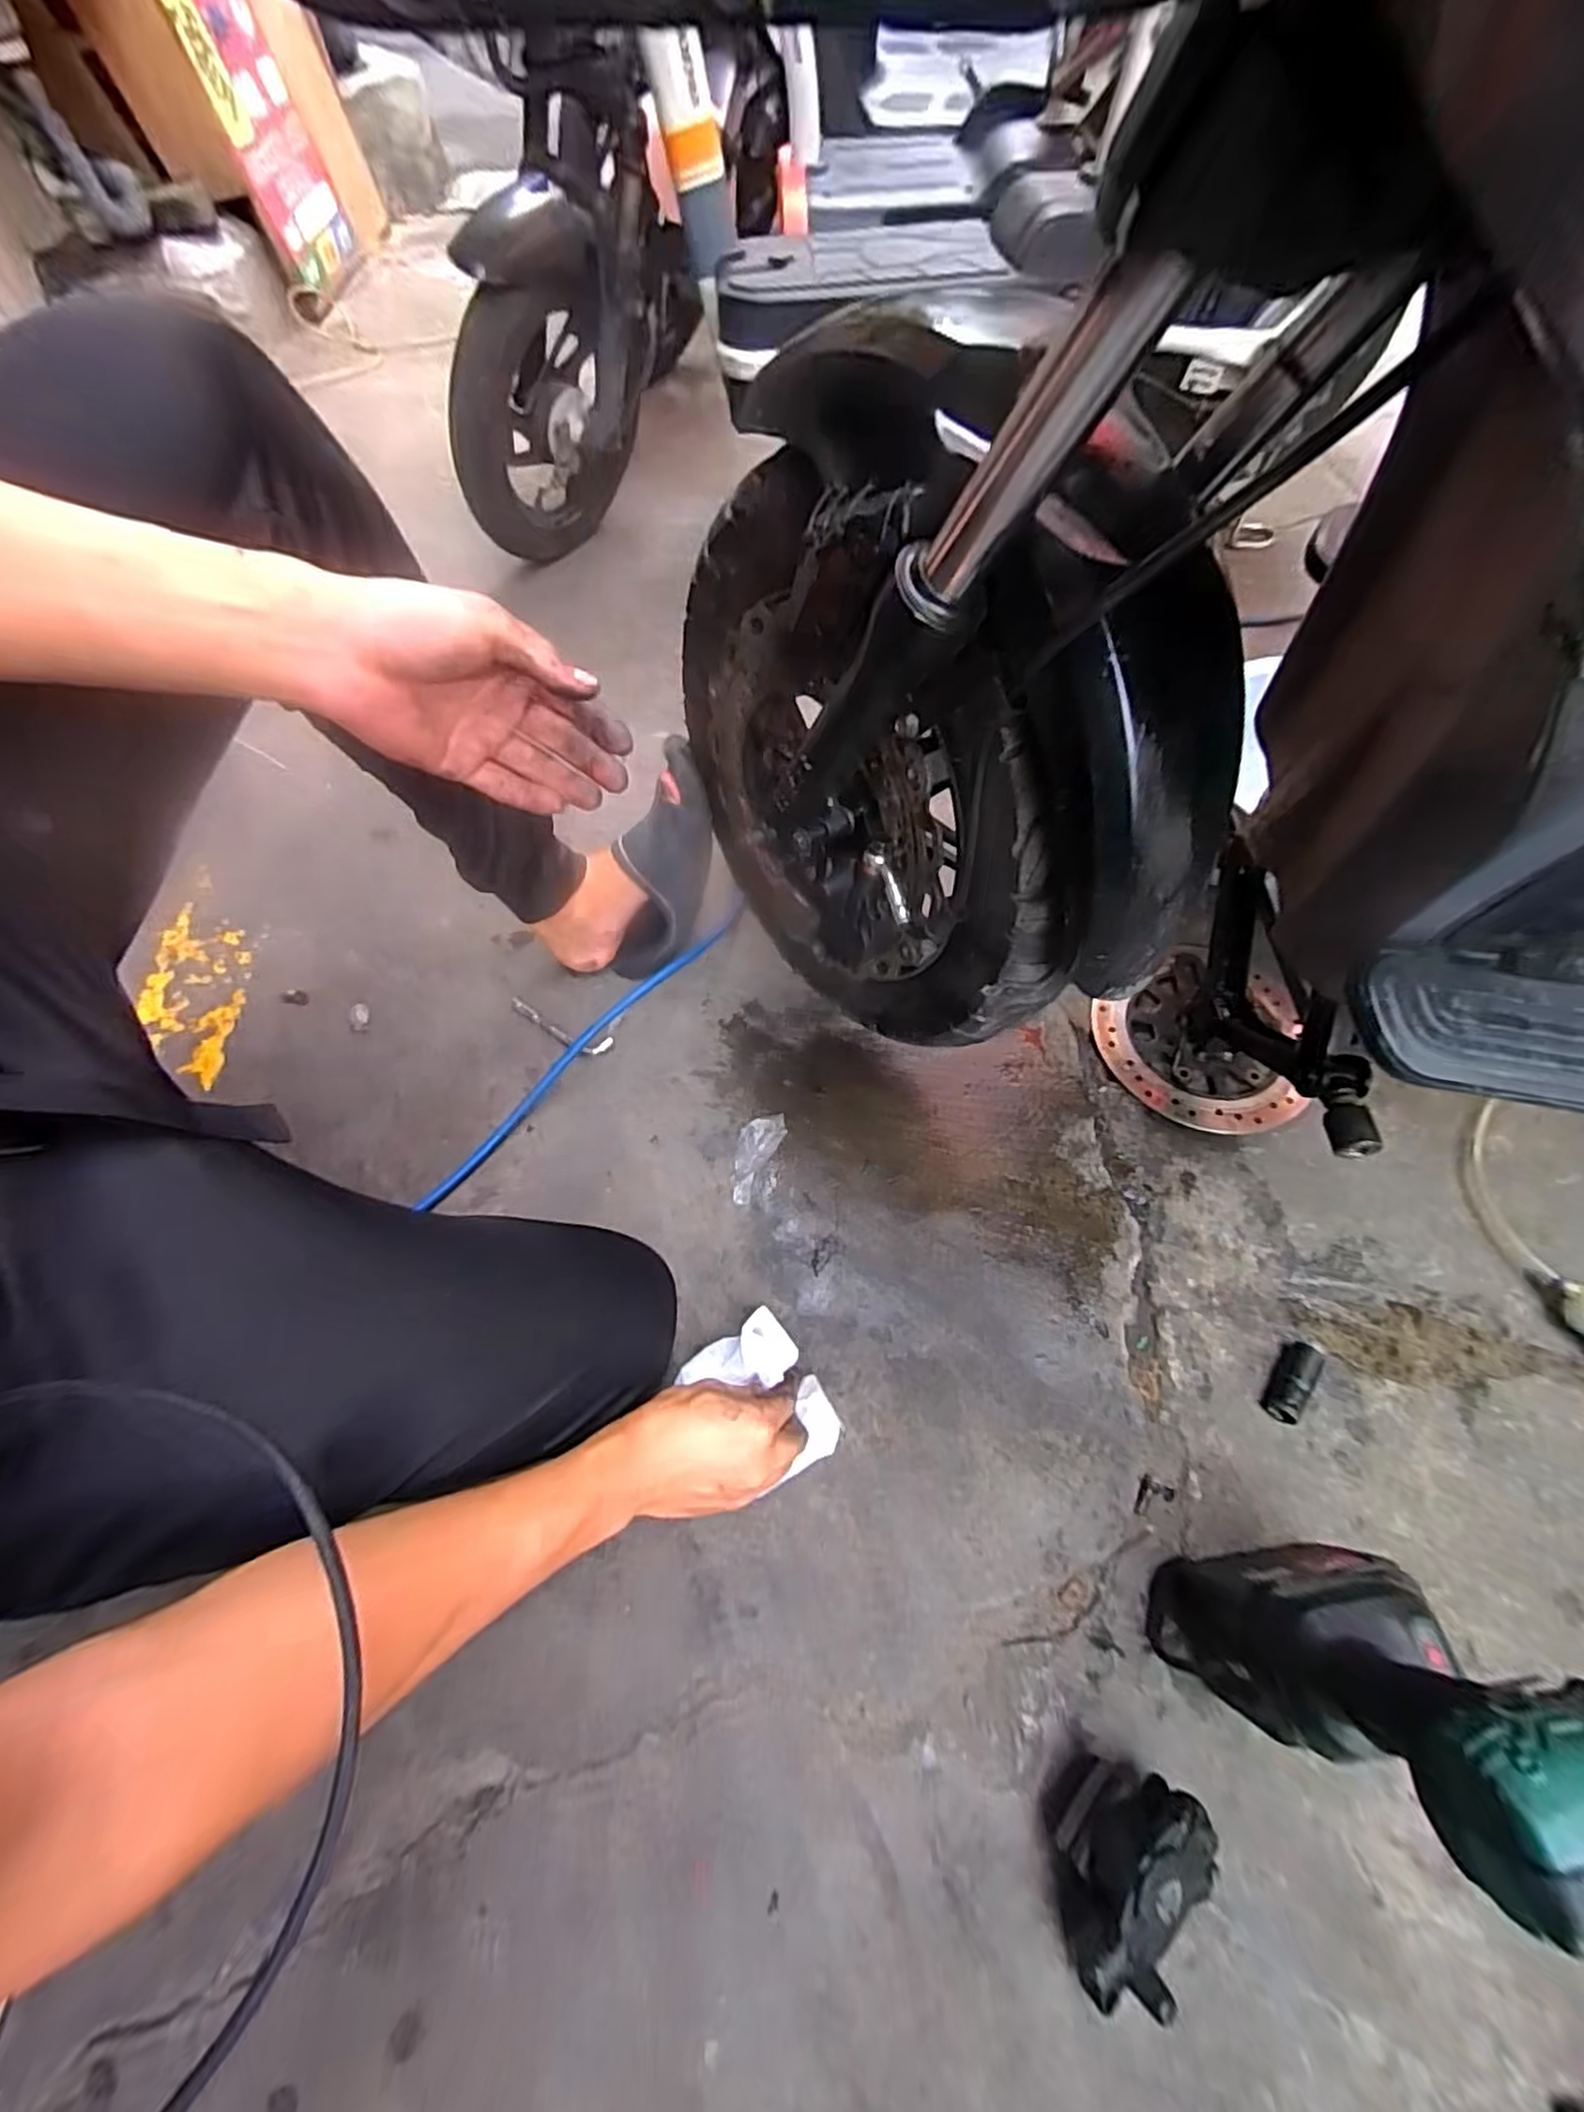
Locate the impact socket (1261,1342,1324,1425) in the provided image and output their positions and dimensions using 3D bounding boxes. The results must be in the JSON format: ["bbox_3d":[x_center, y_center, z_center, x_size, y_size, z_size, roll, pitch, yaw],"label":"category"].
[{"bbox_3d":[0.394,0.256,0.557,0.029,0.025,0.067,34,68,19],"label":"impact socket"}]

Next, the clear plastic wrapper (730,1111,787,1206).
[{"bbox_3d":[-0.037,0.090,0.657,0.035,0.008,0.090,23,65,14],"label":"clear plastic wrapper"}]

